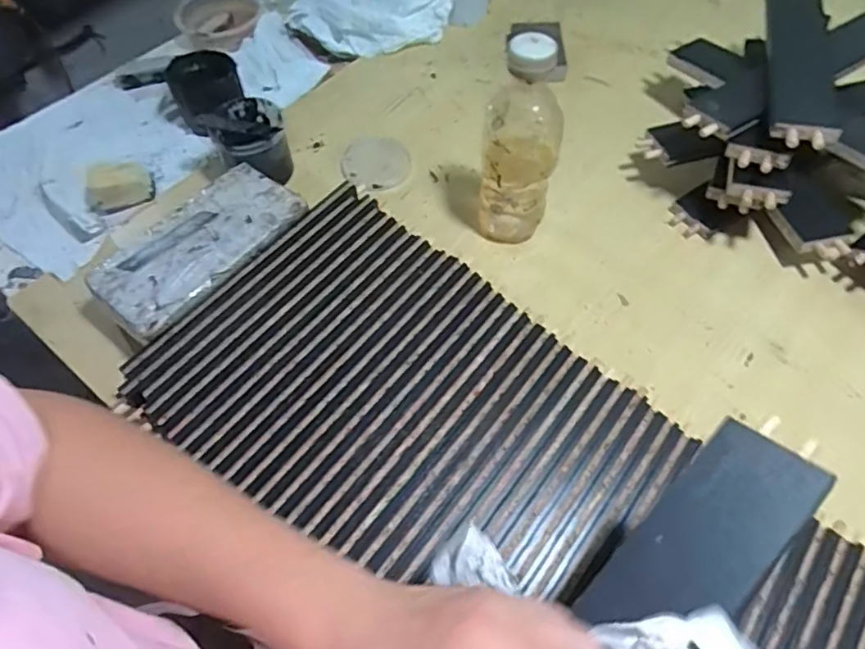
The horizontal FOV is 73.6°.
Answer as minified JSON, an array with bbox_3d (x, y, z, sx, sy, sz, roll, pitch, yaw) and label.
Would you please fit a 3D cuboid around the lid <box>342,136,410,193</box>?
[{"bbox_3d":[-0.066,-0.192,0.691,0.077,0.013,0.081,-1,58,2],"label":"lid"}]

